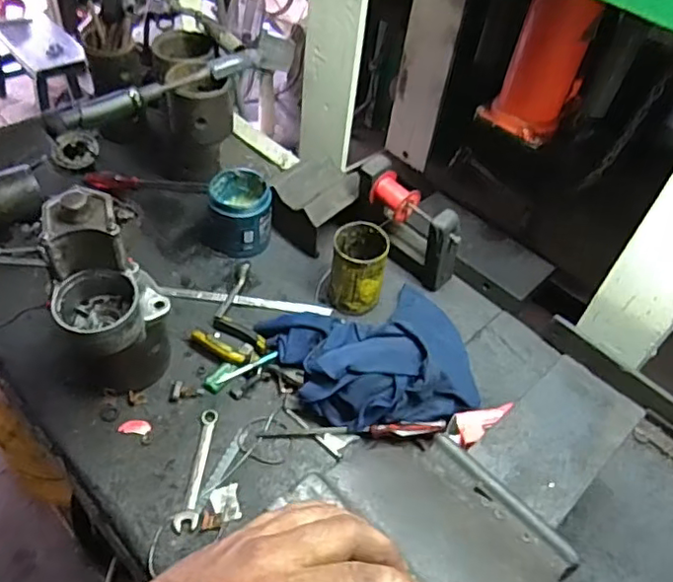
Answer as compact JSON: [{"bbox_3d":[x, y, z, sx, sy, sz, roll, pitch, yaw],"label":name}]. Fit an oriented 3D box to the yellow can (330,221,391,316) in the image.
[{"bbox_3d":[0.030,-0.032,0.850,0.075,0.108,0.083,3,49,-4],"label":"yellow can"}]

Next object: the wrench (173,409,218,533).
[{"bbox_3d":[-0.159,0.204,0.695,0.025,0.005,0.148,7,49,-1],"label":"wrench"}]

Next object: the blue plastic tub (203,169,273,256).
[{"bbox_3d":[-0.149,-0.120,0.906,0.098,0.081,0.106,3,49,-4],"label":"blue plastic tub"}]

